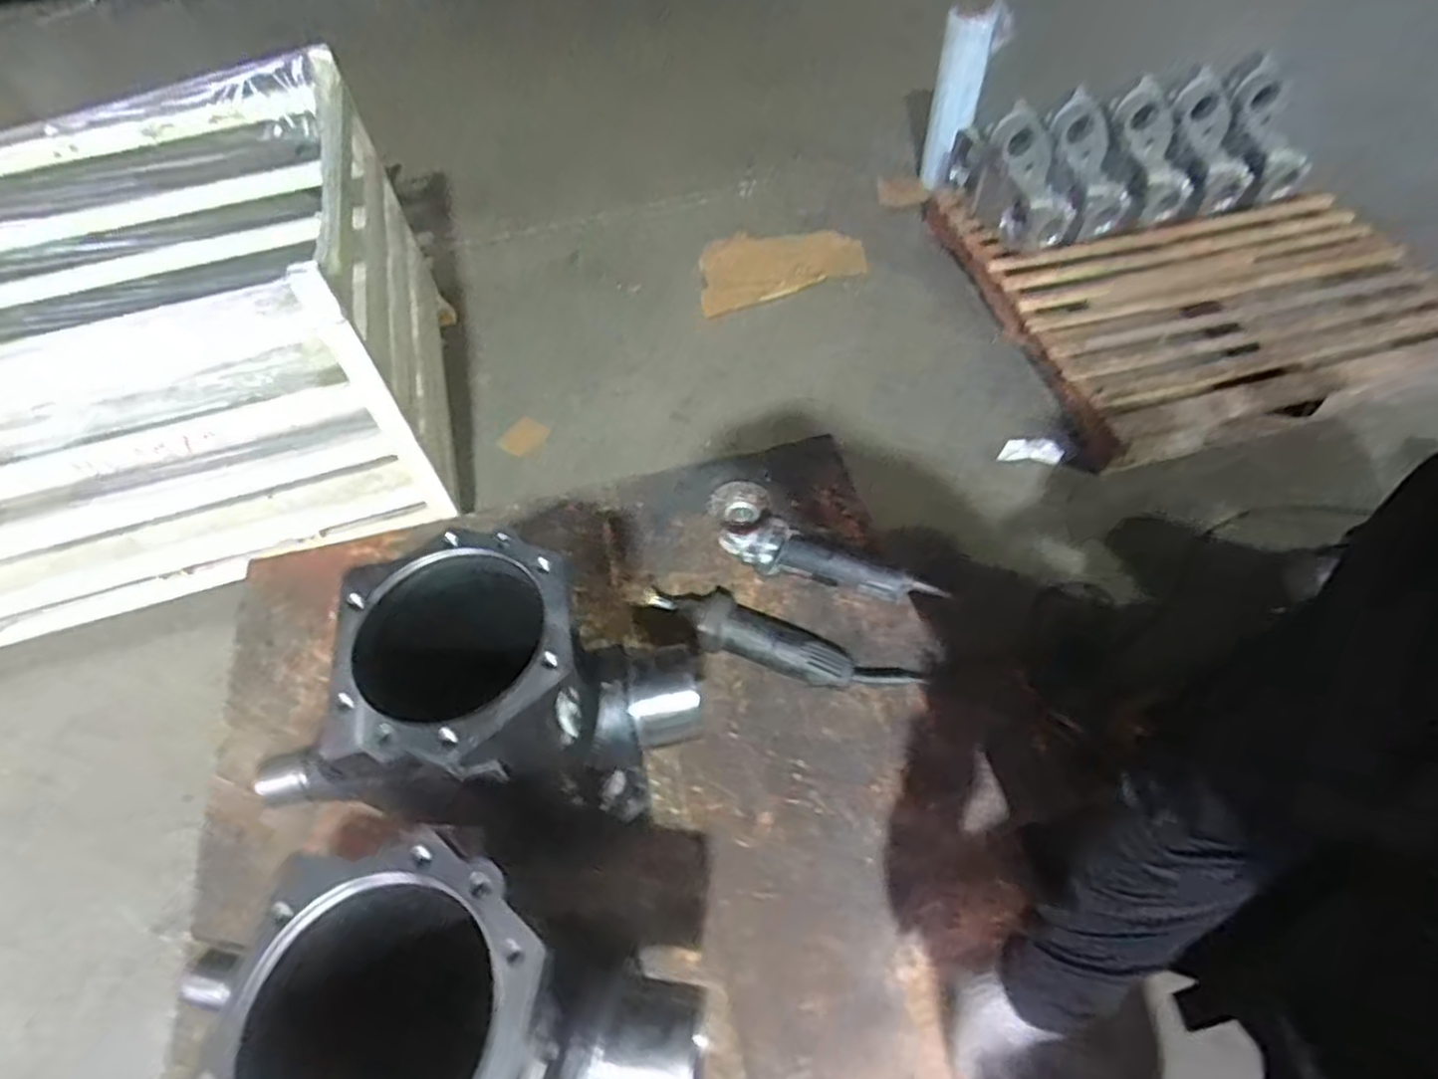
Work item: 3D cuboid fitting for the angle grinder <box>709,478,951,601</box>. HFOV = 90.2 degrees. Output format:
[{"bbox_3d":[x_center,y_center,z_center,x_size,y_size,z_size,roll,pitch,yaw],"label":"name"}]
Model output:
[{"bbox_3d":[0.151,0.012,0.999,0.332,0.113,0.083,13,57,13],"label":"angle grinder"}]

